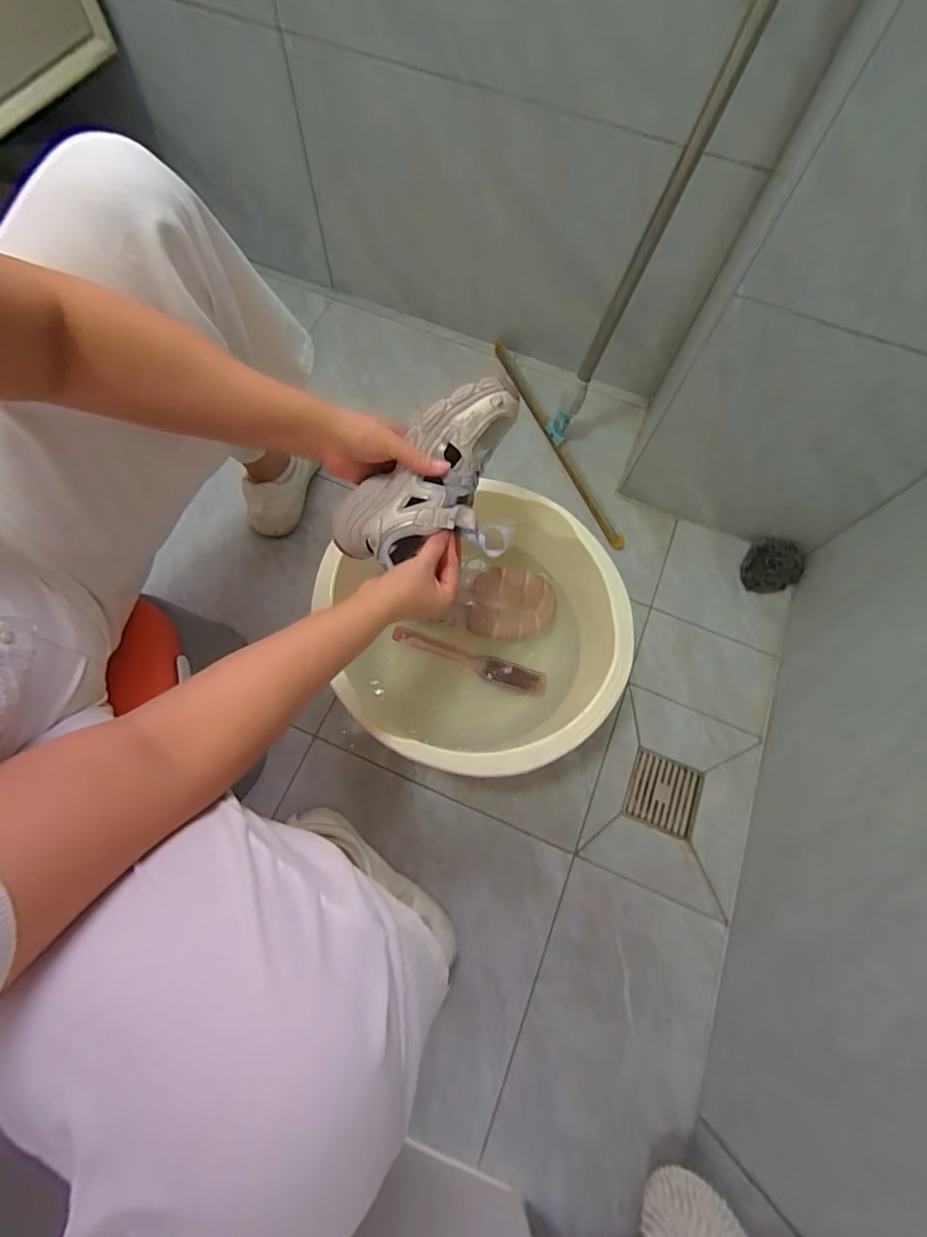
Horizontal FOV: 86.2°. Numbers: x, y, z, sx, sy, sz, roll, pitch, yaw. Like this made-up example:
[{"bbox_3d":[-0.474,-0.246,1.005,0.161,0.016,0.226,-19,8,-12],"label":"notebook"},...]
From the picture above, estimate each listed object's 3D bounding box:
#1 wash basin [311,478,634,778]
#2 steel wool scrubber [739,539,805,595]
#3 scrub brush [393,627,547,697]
[{"bbox_3d":[0.027,0.036,0.681,0.364,0.184,0.332,1,70,-2],"label":"wash basin"},{"bbox_3d":[0.505,-0.084,0.815,0.092,0.040,0.086,-32,74,-13],"label":"steel wool scrubber"},{"bbox_3d":[0.010,0.059,0.708,0.224,0.032,0.033,17,70,4],"label":"scrub brush"}]

